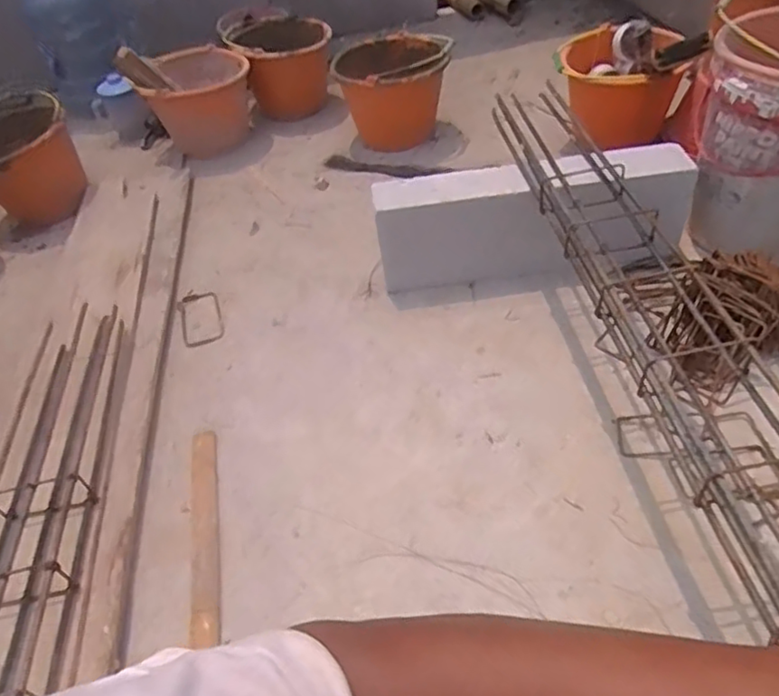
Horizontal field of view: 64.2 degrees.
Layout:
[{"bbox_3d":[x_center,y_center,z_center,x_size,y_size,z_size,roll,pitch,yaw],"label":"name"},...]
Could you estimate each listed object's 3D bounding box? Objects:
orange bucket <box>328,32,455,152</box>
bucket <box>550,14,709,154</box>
[{"bbox_3d":[0.007,-0.720,1.736,0.280,0.233,0.263,-4,45,4],"label":"orange bucket"},{"bbox_3d":[0.601,-0.669,1.623,0.311,0.240,0.249,21,53,26],"label":"bucket"}]

